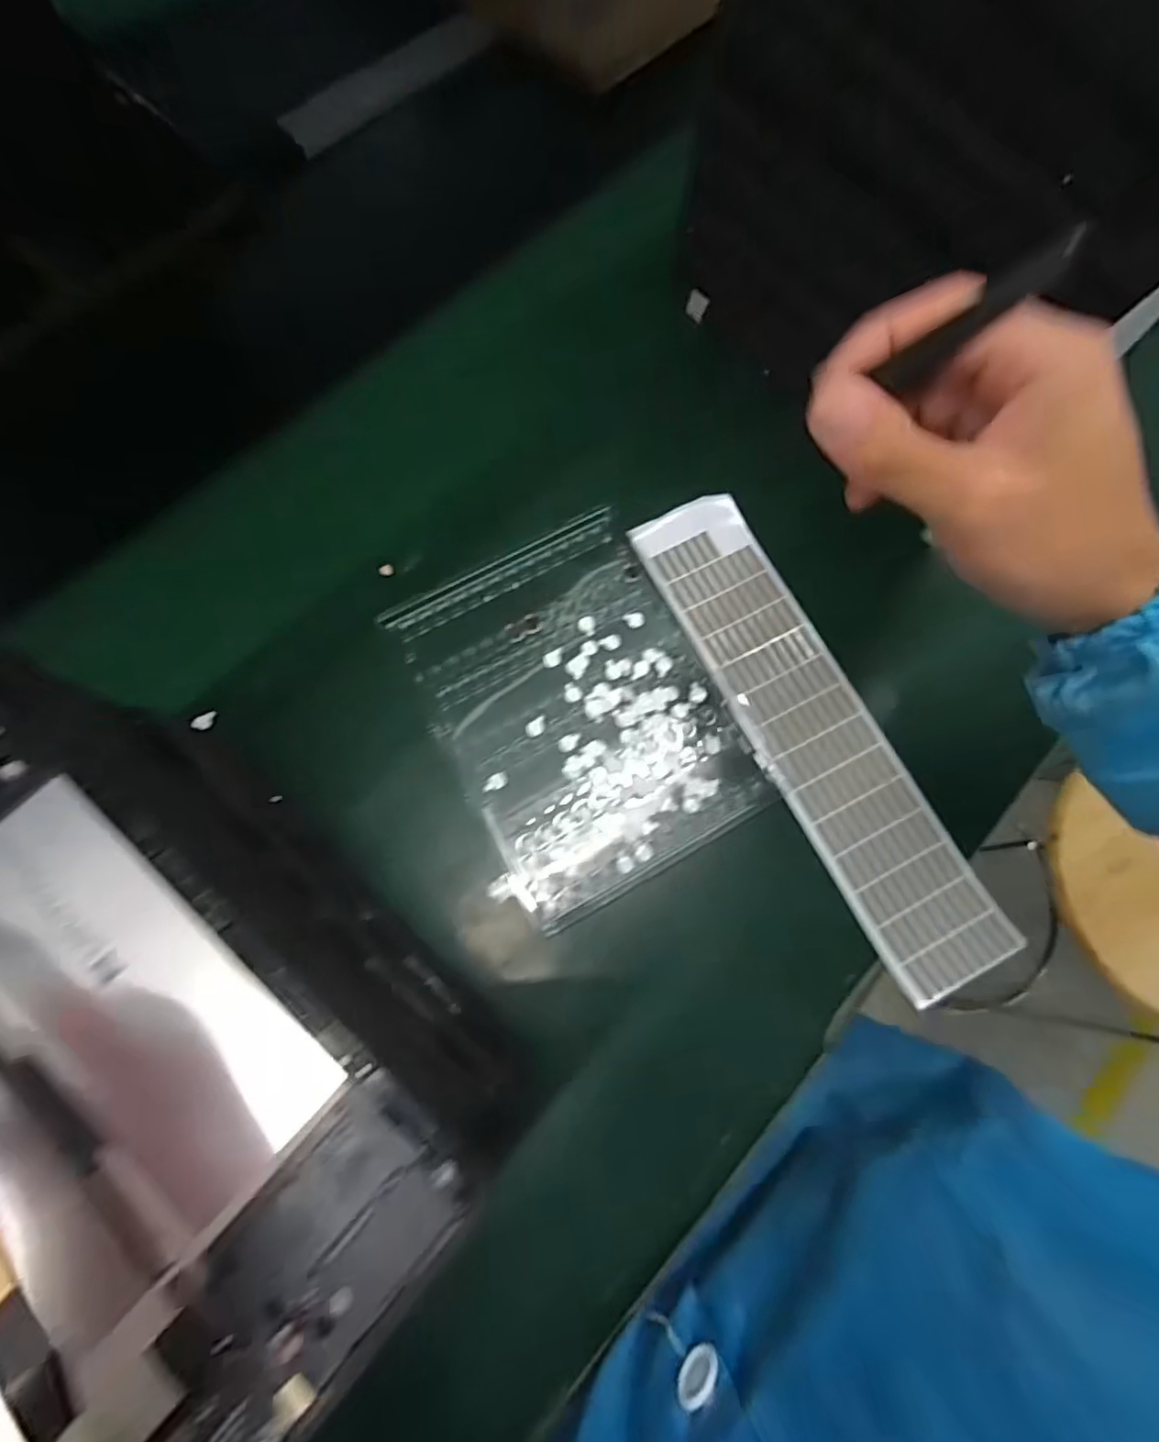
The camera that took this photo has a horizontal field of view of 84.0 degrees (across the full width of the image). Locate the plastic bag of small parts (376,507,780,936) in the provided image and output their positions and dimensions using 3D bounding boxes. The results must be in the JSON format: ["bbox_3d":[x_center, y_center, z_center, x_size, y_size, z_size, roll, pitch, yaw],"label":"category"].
[{"bbox_3d":[-0.002,-0.011,0.383,0.153,0.015,0.212,-25,77,-9],"label":"plastic bag of small parts"}]

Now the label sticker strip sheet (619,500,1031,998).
[{"bbox_3d":[0.135,0.002,0.382,0.072,0.006,0.313,-26,77,-9],"label":"label sticker strip sheet"}]

